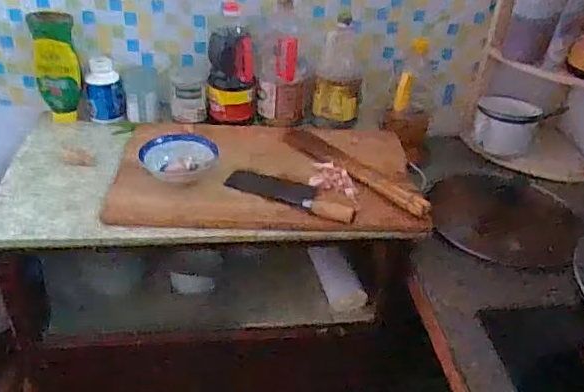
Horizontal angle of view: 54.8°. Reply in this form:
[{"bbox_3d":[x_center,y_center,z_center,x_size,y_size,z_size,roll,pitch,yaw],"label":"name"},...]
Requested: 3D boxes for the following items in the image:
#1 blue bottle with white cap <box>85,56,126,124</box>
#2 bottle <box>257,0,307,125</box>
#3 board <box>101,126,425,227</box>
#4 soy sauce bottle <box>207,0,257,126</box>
[{"bbox_3d":[-0.412,-0.231,1.245,0.079,0.127,0.067,-10,36,-20],"label":"blue bottle with white cap"},{"bbox_3d":[-0.020,-0.289,1.225,0.106,0.239,0.096,2,34,-3],"label":"bottle"},{"bbox_3d":[-0.053,-0.053,1.096,0.573,0.035,0.344,0,35,2],"label":"board"},{"bbox_3d":[-0.137,-0.282,1.226,0.096,0.233,0.101,3,34,-2],"label":"soy sauce bottle"}]

